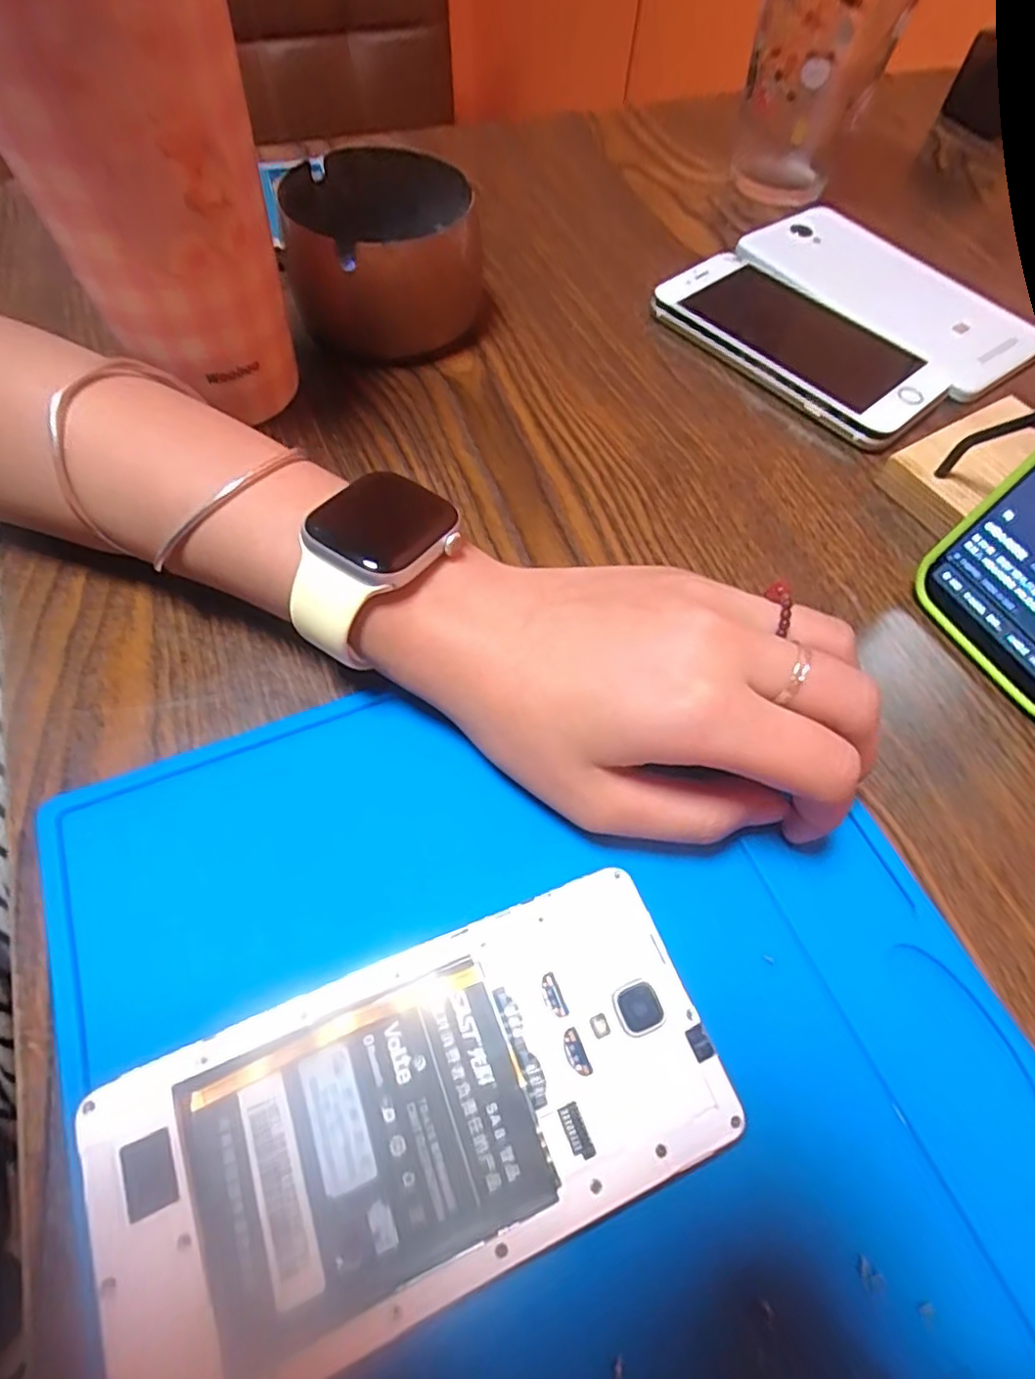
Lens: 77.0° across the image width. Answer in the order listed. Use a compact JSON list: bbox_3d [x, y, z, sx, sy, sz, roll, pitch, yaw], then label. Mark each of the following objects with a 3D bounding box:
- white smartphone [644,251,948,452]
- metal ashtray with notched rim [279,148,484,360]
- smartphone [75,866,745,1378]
[{"bbox_3d":[0.136,-0.166,0.310,0.065,0.014,0.135,-38,70,-21],"label":"white smartphone"},{"bbox_3d":[-0.059,-0.198,0.297,0.083,0.052,0.087,-10,63,-9],"label":"metal ashtray with notched rim"},{"bbox_3d":[-0.022,0.100,0.154,0.138,0.013,0.068,-19,64,-13],"label":"smartphone"}]

